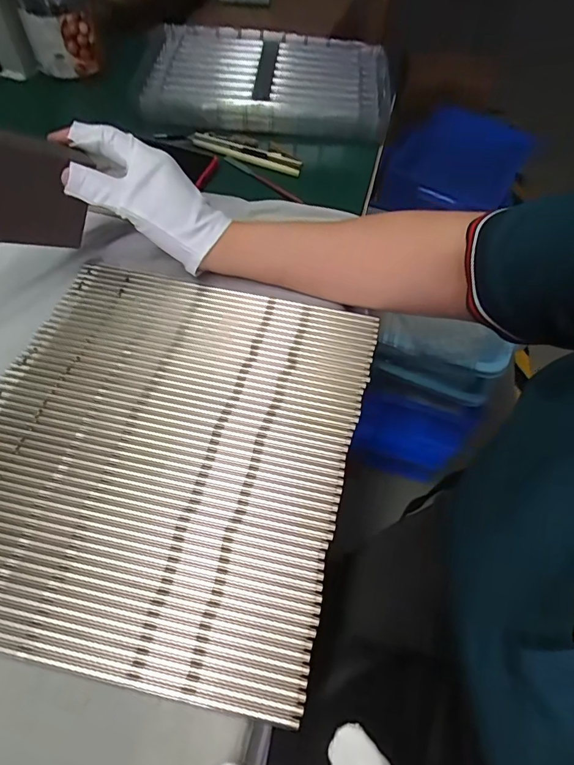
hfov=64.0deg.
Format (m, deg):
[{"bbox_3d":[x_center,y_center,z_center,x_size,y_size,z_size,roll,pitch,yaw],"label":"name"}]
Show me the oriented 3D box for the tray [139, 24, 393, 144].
[{"bbox_3d":[-0.022,-0.360,0.551,0.282,0.044,0.179,-1,58,-5],"label":"tray"}]

